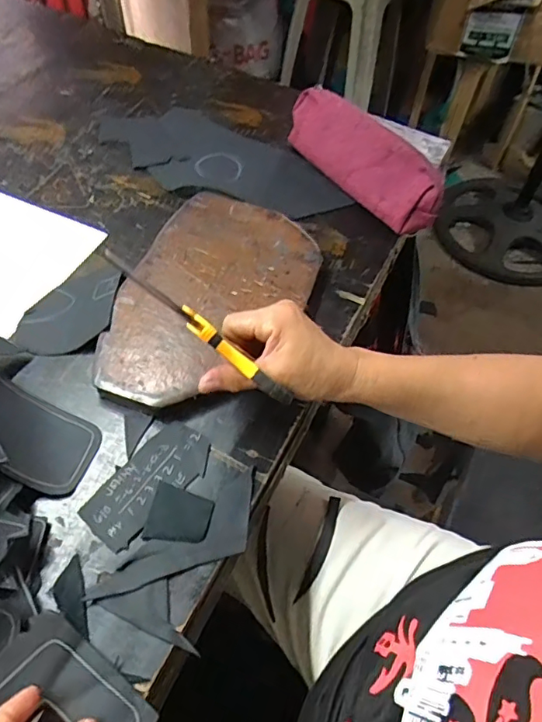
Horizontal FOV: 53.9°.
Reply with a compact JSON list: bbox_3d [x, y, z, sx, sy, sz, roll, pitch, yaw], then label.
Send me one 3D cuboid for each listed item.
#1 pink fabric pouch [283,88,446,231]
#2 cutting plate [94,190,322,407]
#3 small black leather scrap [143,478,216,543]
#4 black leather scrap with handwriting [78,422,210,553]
[{"bbox_3d":[0.106,-0.238,0.626,0.051,0.077,0.232,-29,62,-22],"label":"pink fabric pouch"},{"bbox_3d":[-0.059,-0.065,0.525,0.169,0.020,0.265,19,56,9],"label":"cutting plate"},{"bbox_3d":[-0.071,0.119,0.414,0.048,0.004,0.042,12,55,4],"label":"small black leather scrap"},{"bbox_3d":[-0.099,0.096,0.431,0.053,0.004,0.109,38,62,21],"label":"black leather scrap with handwriting"}]

